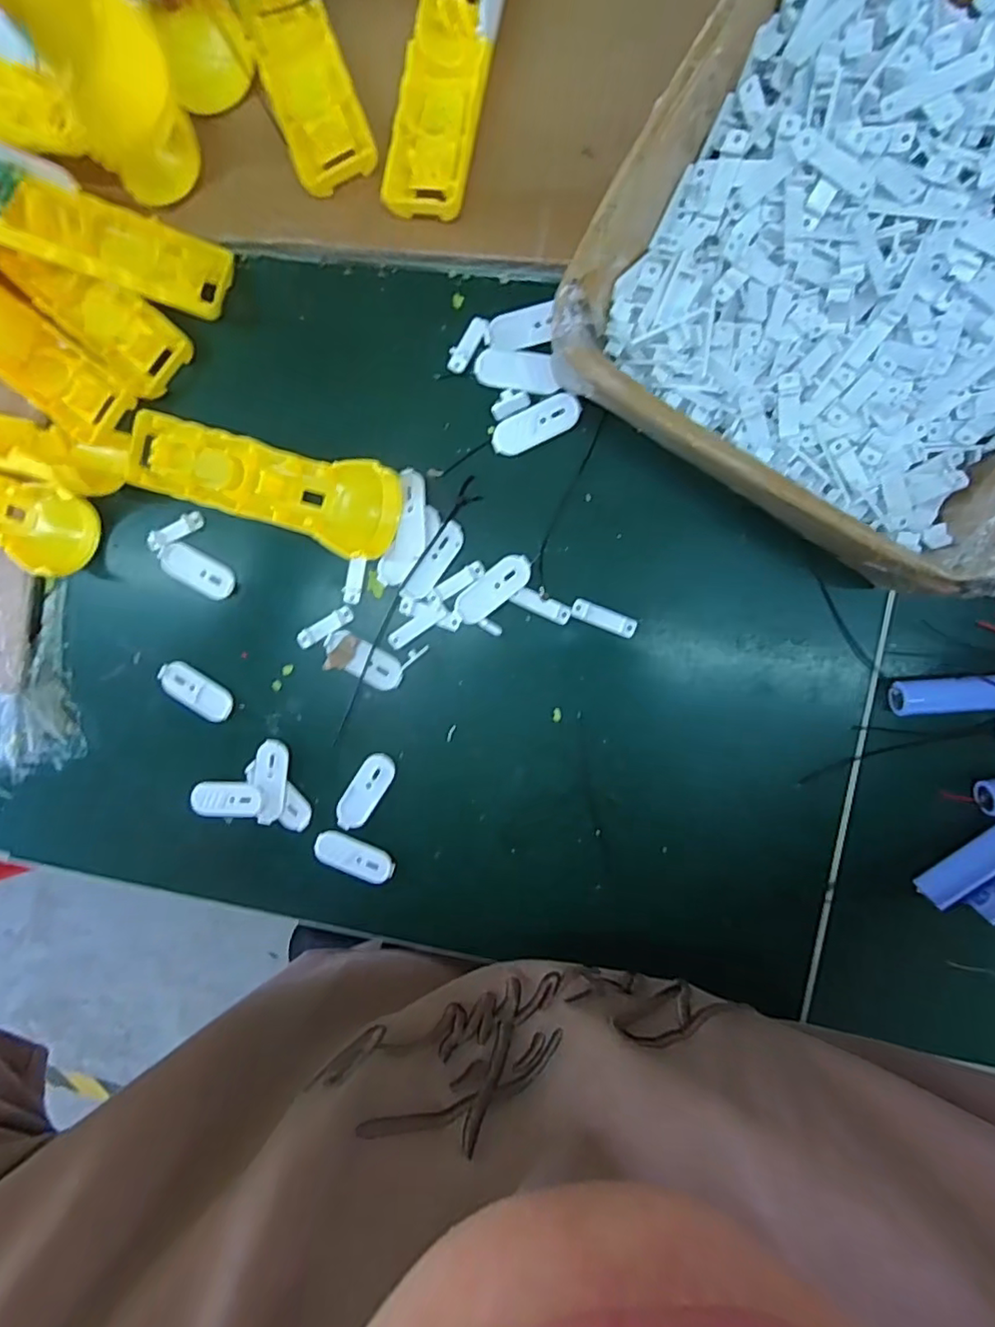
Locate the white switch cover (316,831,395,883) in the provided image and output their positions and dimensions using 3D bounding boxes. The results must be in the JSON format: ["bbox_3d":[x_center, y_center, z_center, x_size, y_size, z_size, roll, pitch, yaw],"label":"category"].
[{"bbox_3d":[-0.089,0.120,0.361,0.051,0.004,0.021,24,98,4],"label":"white switch cover"}]

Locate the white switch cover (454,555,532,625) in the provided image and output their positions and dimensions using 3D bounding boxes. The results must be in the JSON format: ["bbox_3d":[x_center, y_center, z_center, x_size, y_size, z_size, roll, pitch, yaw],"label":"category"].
[{"bbox_3d":[-0.003,-0.043,0.337,0.050,0.004,0.020,-40,90,9],"label":"white switch cover"}]

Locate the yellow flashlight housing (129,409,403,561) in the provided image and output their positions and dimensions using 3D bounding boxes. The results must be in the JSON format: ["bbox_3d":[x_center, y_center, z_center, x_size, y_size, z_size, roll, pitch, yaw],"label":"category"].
[{"bbox_3d":[-0.137,-0.103,0.340,0.161,0.022,0.052,14,97,5],"label":"yellow flashlight housing"}]

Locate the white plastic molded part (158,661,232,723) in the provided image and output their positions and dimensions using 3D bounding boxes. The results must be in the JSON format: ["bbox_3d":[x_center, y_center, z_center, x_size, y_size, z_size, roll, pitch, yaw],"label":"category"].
[{"bbox_3d":[-0.190,0.017,0.368,0.051,0.004,0.021,33,98,3],"label":"white plastic molded part"}]

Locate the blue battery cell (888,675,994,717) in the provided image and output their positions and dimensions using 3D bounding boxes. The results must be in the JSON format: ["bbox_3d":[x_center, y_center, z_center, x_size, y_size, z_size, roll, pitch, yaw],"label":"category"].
[{"bbox_3d":[0.243,0.015,0.303,0.067,0.020,0.017,-6,95,7],"label":"blue battery cell"}]

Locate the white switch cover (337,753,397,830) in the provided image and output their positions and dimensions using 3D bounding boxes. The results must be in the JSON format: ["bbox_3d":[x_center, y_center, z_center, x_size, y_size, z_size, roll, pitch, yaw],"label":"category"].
[{"bbox_3d":[-0.082,0.079,0.359,0.020,0.004,0.052,34,98,3],"label":"white switch cover"}]

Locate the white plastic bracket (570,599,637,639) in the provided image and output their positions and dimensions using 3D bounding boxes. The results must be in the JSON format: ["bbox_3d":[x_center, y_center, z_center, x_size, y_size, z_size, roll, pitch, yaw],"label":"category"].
[{"bbox_3d":[0.061,-0.025,0.331,0.037,0.004,0.012,22,98,4],"label":"white plastic bracket"}]

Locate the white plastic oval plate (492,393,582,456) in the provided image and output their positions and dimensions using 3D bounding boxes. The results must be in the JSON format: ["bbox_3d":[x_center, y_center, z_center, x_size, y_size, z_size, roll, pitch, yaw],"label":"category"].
[{"bbox_3d":[0.022,-0.132,0.326,0.050,0.005,0.019,-25,92,8],"label":"white plastic oval plate"}]

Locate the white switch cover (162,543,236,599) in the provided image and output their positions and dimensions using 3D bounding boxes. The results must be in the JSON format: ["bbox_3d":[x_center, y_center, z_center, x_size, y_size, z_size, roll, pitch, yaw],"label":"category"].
[{"bbox_3d":[-0.185,-0.058,0.360,0.048,0.004,0.022,31,98,3],"label":"white switch cover"}]

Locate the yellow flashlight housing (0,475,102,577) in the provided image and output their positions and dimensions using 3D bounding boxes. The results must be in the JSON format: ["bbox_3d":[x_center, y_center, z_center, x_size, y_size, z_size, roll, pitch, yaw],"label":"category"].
[{"bbox_3d":[-0.321,-0.101,0.359,0.148,0.025,0.047,22,98,4],"label":"yellow flashlight housing"}]

